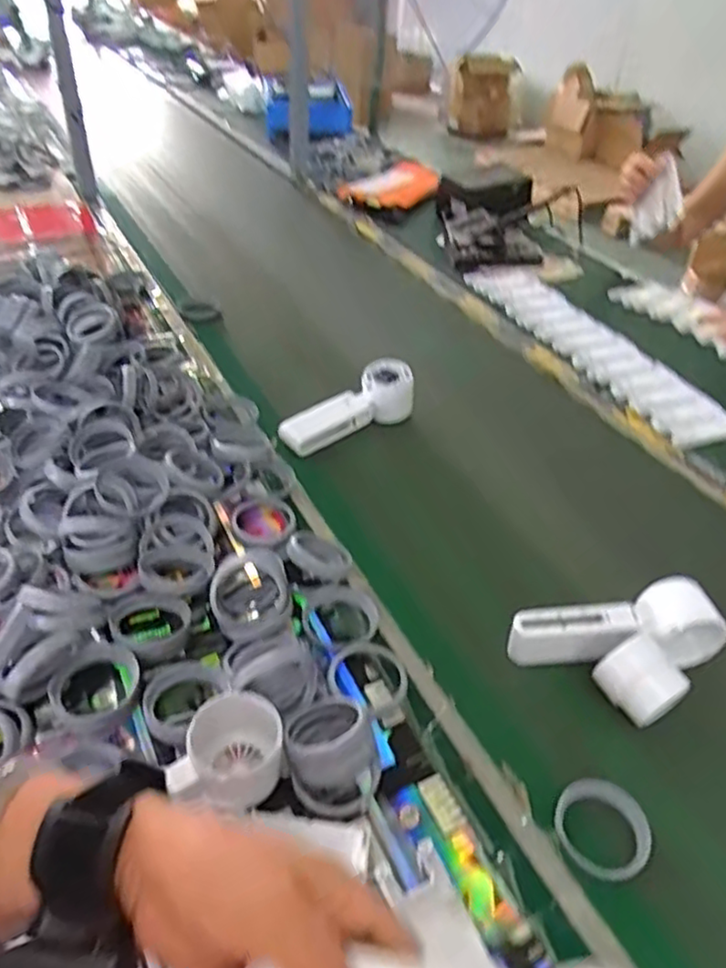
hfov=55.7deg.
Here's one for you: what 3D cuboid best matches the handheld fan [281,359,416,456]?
[{"bbox_3d":[-0.016,-0.080,0.786,0.163,0.053,0.052,-29,49,-15],"label":"handheld fan"}]

